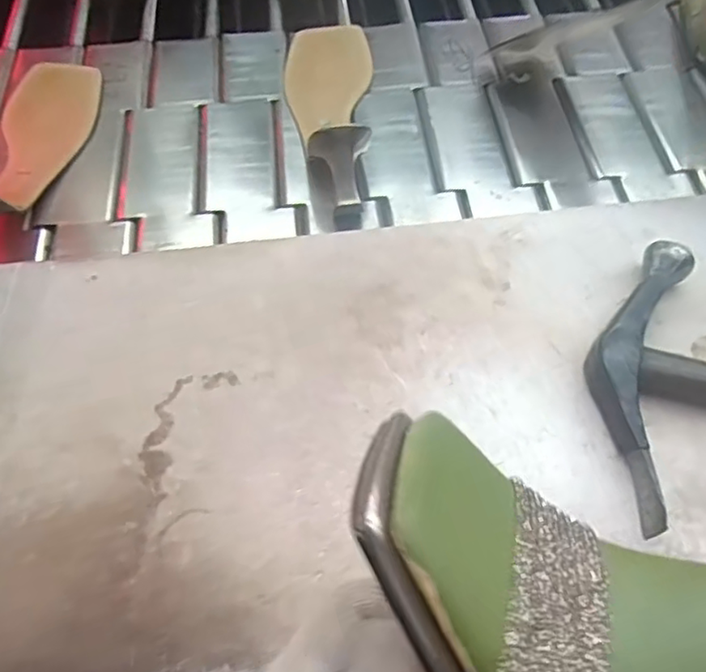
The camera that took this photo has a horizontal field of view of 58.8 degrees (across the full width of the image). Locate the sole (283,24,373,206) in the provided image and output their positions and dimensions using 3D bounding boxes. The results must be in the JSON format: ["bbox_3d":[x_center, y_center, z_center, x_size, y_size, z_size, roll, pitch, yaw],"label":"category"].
[{"bbox_3d":[-0.021,-0.204,0.523,0.078,0.051,0.241,-2,60,-1],"label":"sole"}]

